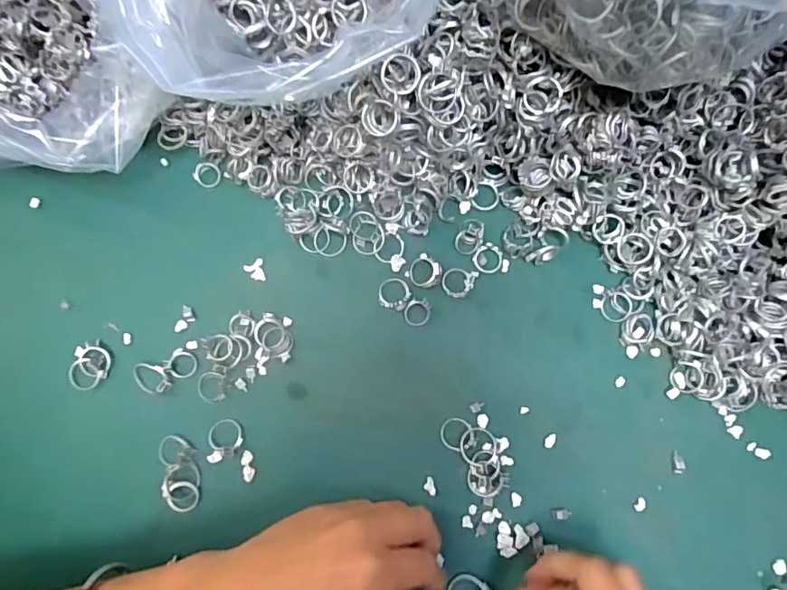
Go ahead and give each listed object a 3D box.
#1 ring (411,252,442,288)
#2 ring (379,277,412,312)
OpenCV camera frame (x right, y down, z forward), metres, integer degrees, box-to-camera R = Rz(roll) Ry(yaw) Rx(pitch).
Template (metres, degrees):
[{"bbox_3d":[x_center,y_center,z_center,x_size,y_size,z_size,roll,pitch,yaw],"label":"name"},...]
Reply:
[{"bbox_3d":[0.022,-0.016,0.350,0.022,0.008,0.021,0,78,-1],"label":"ring"},{"bbox_3d":[0.001,-0.001,0.348,0.022,0.004,0.022,0,78,-1],"label":"ring"}]

